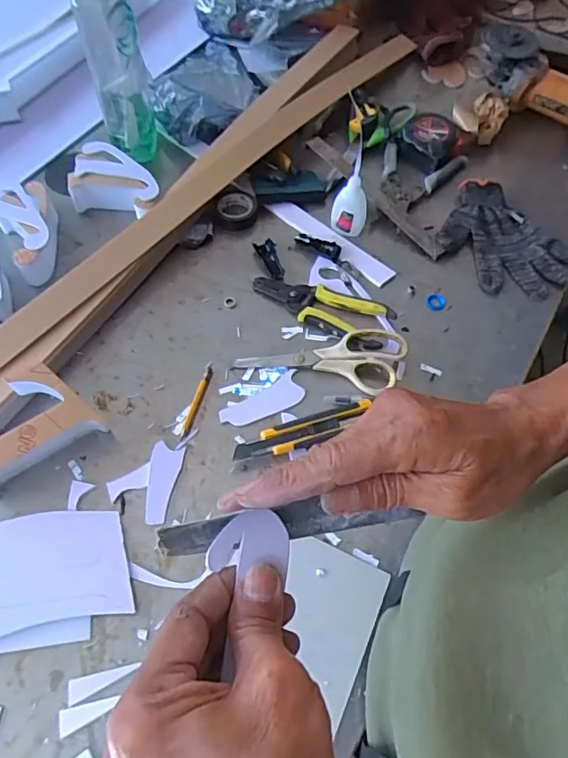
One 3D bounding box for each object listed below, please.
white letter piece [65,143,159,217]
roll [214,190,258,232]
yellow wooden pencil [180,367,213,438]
[{"bbox_3d":[-0.221,-0.256,0.698,0.133,0.054,0.086,21,61,11],"label":"white letter piece"},{"bbox_3d":[-0.066,-0.229,0.702,0.058,0.016,0.067,-5,59,-4],"label":"roll"},{"bbox_3d":[-0.094,0.025,0.562,0.009,0.004,0.087,13,59,7],"label":"yellow wooden pencil"}]

